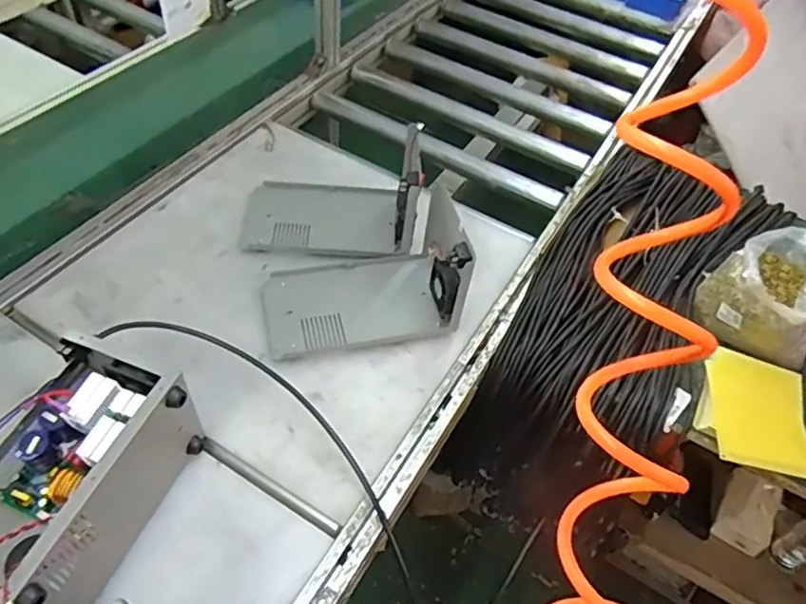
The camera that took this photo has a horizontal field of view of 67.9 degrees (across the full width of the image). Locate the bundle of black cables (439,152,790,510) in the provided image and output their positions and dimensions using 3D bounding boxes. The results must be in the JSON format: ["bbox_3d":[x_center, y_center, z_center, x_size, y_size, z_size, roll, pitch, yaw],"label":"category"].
[{"bbox_3d":[0.387,0.006,1.060,0.329,0.230,0.795,34,70,20],"label":"bundle of black cables"}]

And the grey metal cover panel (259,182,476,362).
[{"bbox_3d":[-0.064,-0.039,0.875,0.281,0.160,0.165,-8,53,-13],"label":"grey metal cover panel"}]

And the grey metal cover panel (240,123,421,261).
[{"bbox_3d":[-0.121,-0.184,0.986,0.286,0.139,0.164,4,51,-3],"label":"grey metal cover panel"}]

